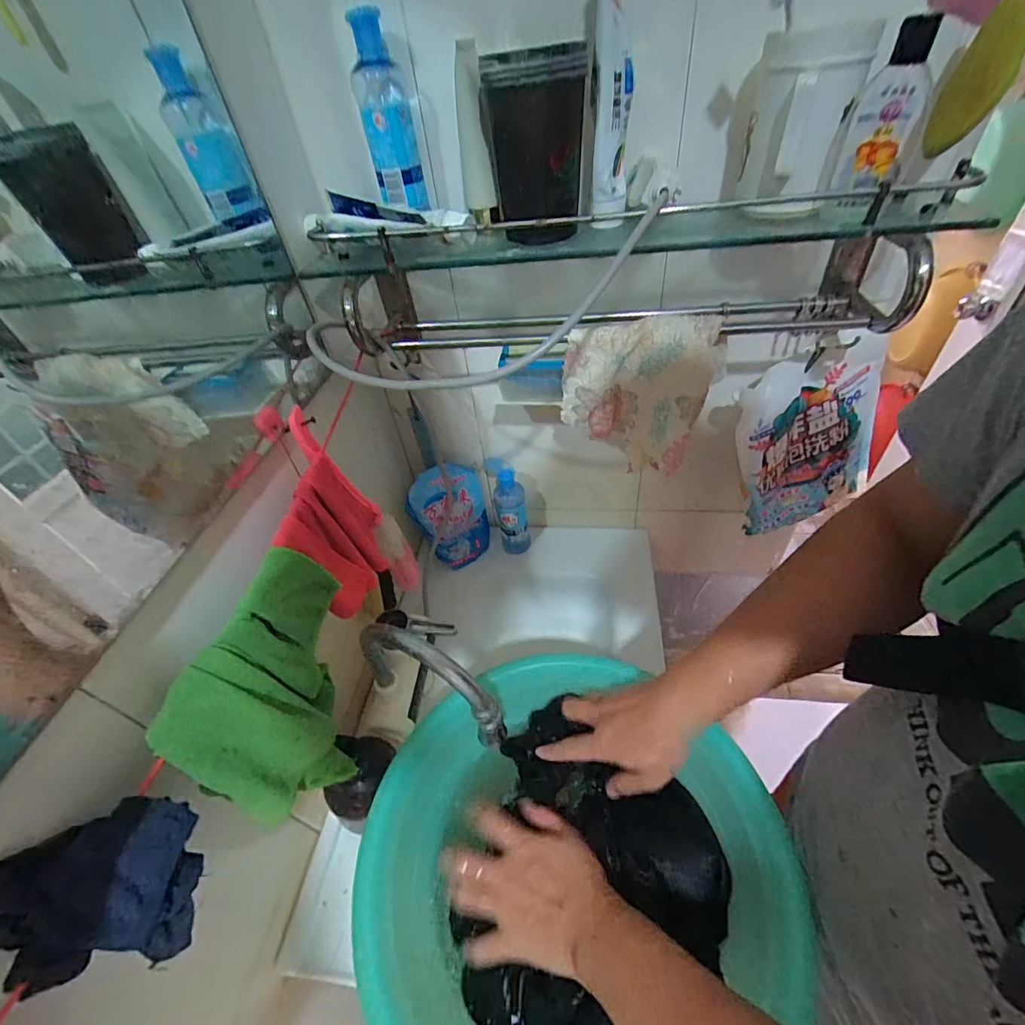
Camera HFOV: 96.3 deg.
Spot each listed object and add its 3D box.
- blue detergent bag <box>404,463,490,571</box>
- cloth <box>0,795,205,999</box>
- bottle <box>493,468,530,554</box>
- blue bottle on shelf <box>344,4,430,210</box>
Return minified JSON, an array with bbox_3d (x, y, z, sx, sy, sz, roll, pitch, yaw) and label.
[{"bbox_3d":[-0.097,0.010,0.752,0.123,0.168,0.054,-28,47,-19],"label":"blue detergent bag"},{"bbox_3d":[-0.211,0.204,0.252,0.075,0.086,0.069,-18,45,-11],"label":"cloth"},{"bbox_3d":[-0.001,-0.001,0.764,0.049,0.155,0.047,-11,44,-3],"label":"bottle"},{"bbox_3d":[-0.123,-0.385,0.447,0.049,0.140,0.056,-11,44,-3],"label":"blue bottle on shelf"}]

